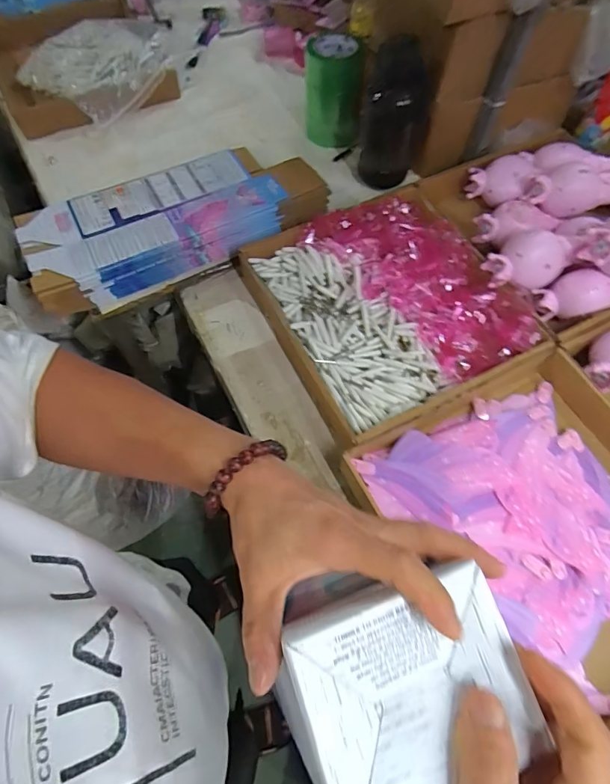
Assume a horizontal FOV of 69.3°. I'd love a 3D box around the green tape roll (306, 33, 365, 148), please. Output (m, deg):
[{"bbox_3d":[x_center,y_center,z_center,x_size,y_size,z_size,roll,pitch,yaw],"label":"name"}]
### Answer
[{"bbox_3d":[0.055,-0.585,0.867,0.106,0.154,0.108,-2,63,-1],"label":"green tape roll"}]

